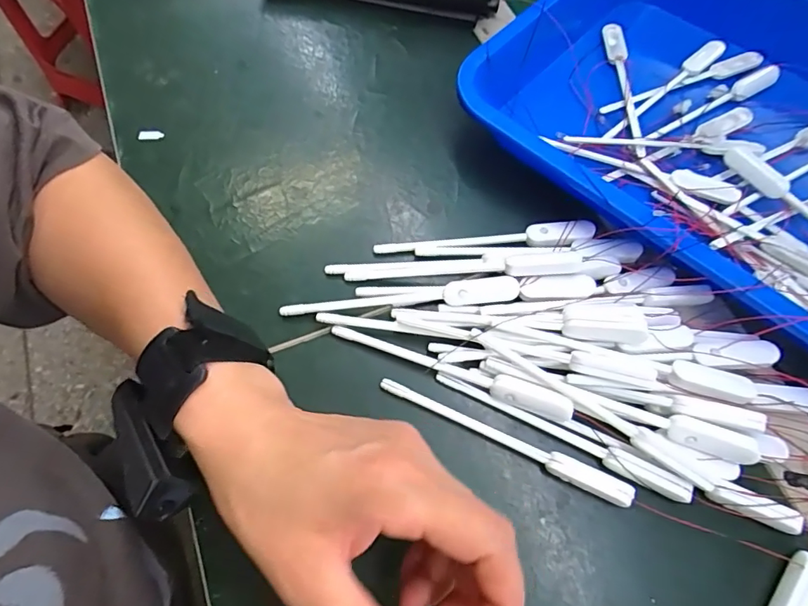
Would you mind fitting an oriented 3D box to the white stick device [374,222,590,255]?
[{"bbox_3d":[0.053,-0.040,0.327,0.143,0.007,0.018,-4,66,-1],"label":"white stick device"}]

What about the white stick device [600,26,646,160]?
[{"bbox_3d":[0.170,-0.165,0.376,0.017,0.010,0.136,0,66,1],"label":"white stick device"}]

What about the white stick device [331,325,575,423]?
[{"bbox_3d":[0.025,0.038,0.289,0.144,0.013,0.013,19,68,9],"label":"white stick device"}]

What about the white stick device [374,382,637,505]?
[{"bbox_3d":[0.053,0.074,0.275,0.144,0.011,0.012,24,68,11],"label":"white stick device"}]

